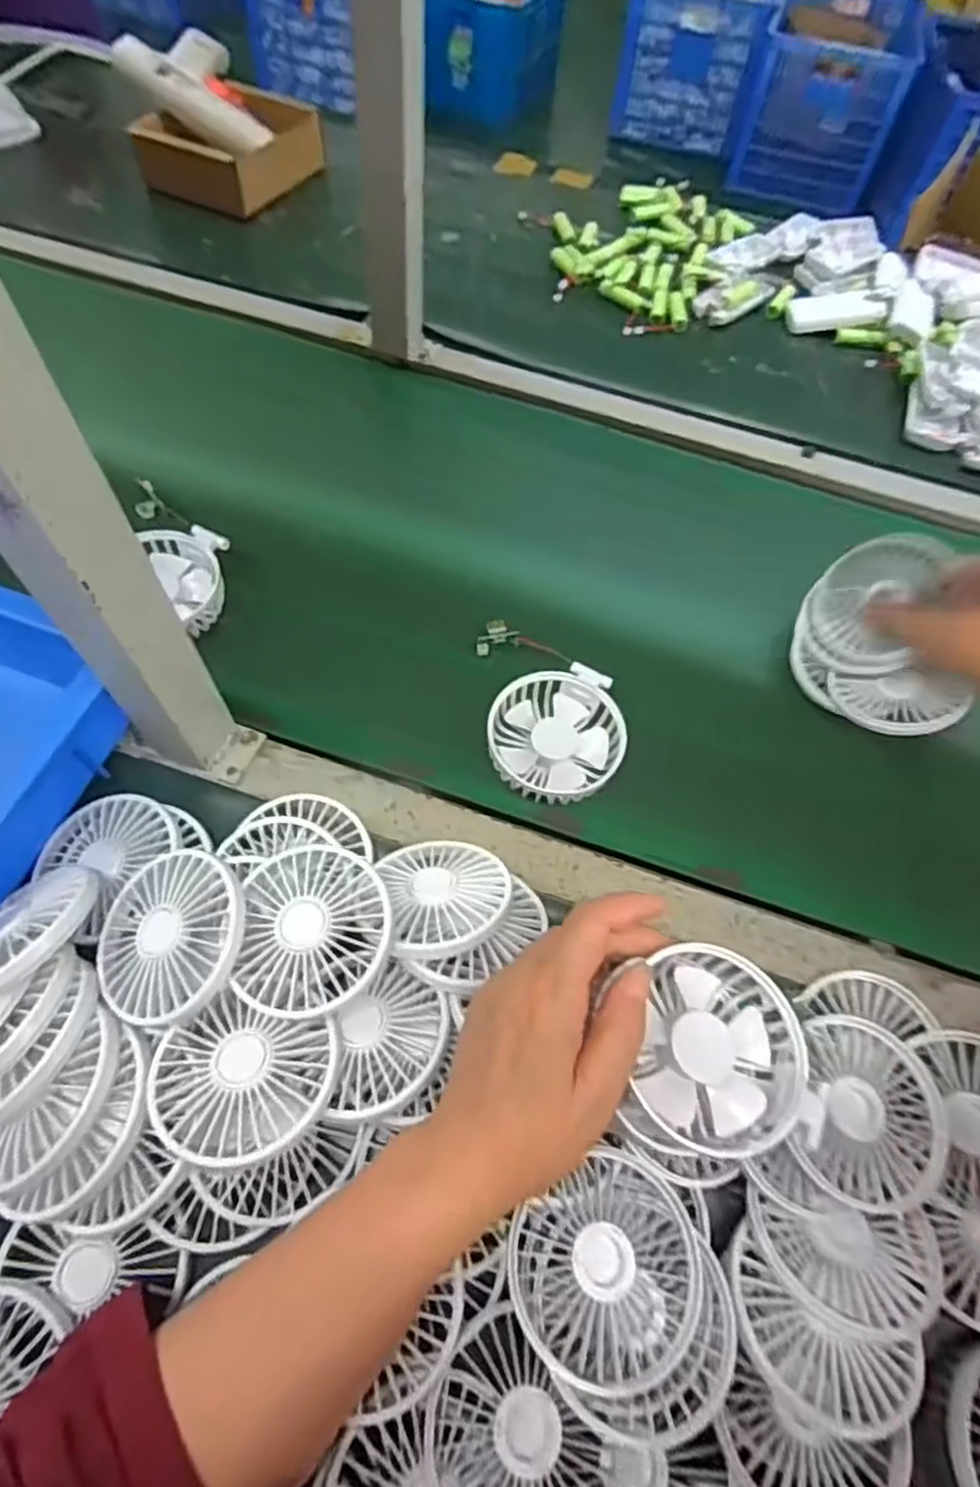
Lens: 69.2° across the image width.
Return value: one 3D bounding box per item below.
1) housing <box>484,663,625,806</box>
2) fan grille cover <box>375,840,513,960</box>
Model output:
[{"bbox_3d":[0.046,-0.009,0.483,0.088,0.026,0.097,14,61,4],"label":"housing"},{"bbox_3d":[-0.025,0.082,0.403,0.069,0.012,0.084,-11,33,-9],"label":"fan grille cover"}]

